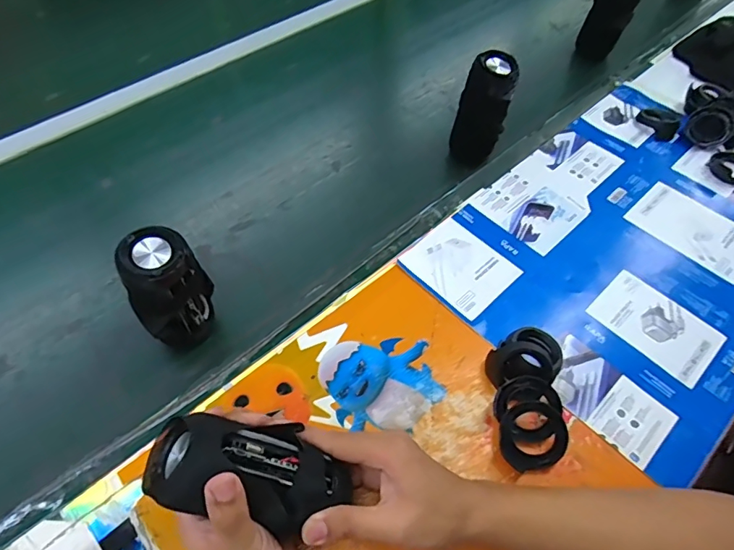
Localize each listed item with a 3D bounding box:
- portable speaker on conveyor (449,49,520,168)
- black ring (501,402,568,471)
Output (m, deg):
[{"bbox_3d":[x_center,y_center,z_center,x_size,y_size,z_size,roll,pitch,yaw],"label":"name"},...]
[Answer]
[{"bbox_3d":[0.162,-0.228,0.665,0.075,0.140,0.058,11,56,8],"label":"portable speaker on conveyor"},{"bbox_3d":[0.159,0.154,0.458,0.061,0.009,0.063,-4,71,12],"label":"black ring"}]

